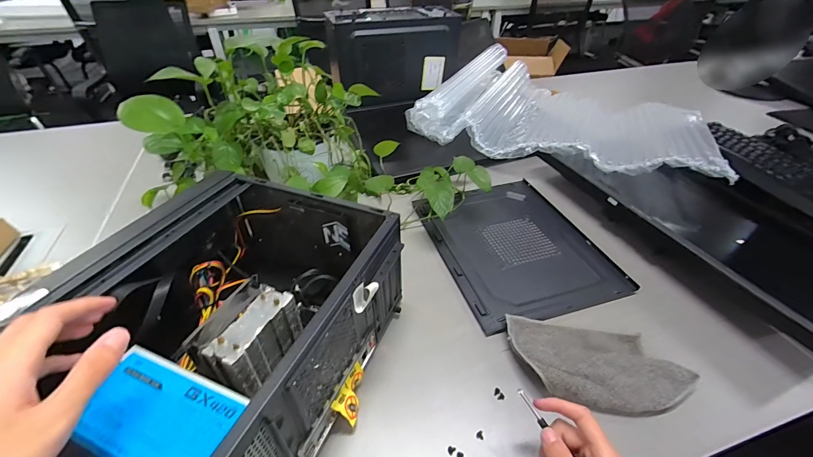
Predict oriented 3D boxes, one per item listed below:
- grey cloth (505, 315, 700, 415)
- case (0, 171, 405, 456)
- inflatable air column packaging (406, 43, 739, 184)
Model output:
[{"bbox_3d":[0.242,0.174,0.468,0.222,0.041,0.118,10,40,11],"label":"grey cloth"},{"bbox_3d":[-0.198,0.111,0.422,0.289,0.175,0.345,15,41,17],"label":"case"},{"bbox_3d":[0.394,-0.290,0.910,0.632,0.110,0.409,20,43,23],"label":"inflatable air column packaging"}]

